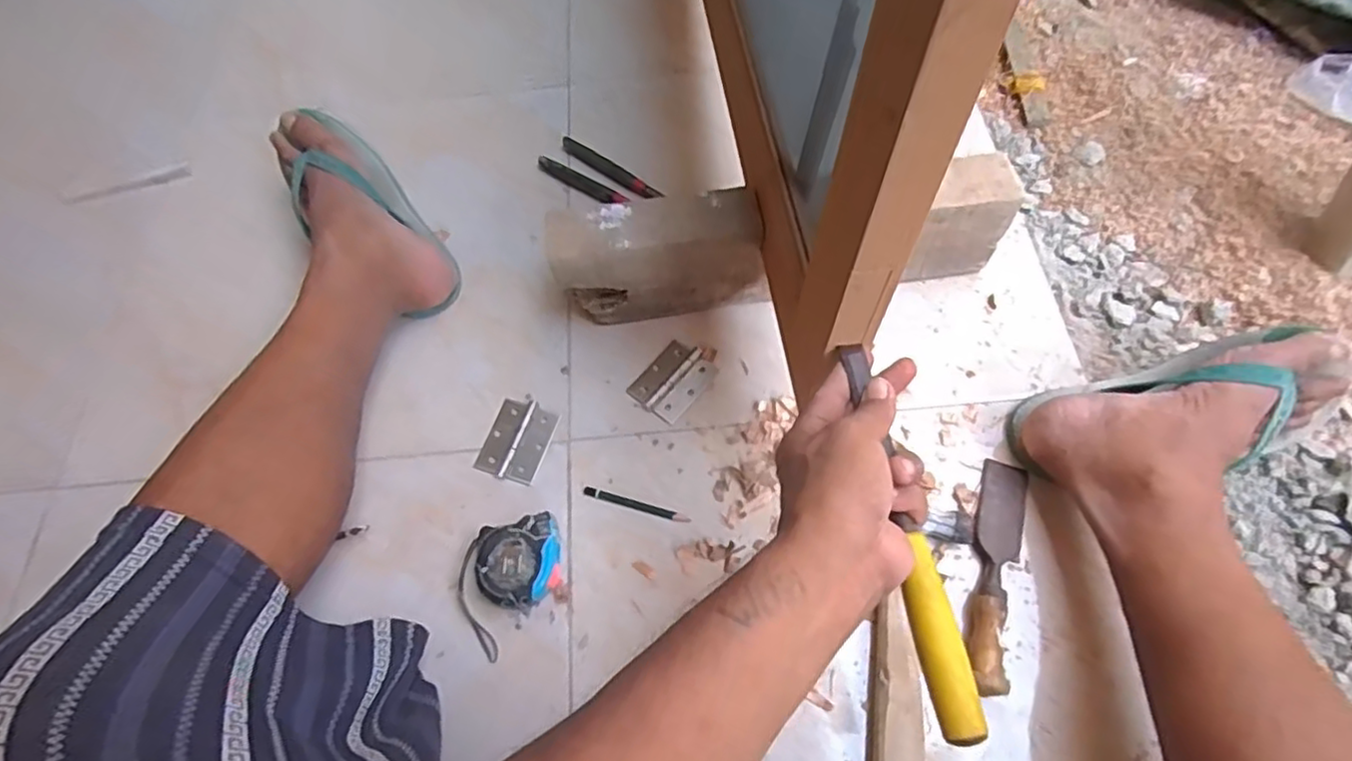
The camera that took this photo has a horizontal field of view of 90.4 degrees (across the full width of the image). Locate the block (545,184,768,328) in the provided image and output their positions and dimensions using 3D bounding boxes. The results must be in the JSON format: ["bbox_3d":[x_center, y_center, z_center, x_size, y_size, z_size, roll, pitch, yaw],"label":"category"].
[{"bbox_3d":[-0.017,-0.117,0.658,0.191,0.115,0.068,-9,63,-2],"label":"block"}]

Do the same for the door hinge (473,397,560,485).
[{"bbox_3d":[-0.150,0.056,0.634,0.060,0.007,0.076,17,65,10],"label":"door hinge"}]

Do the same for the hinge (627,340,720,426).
[{"bbox_3d":[-0.002,0.000,0.654,0.058,0.007,0.076,39,71,19],"label":"hinge"}]

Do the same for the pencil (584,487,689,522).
[{"bbox_3d":[-0.036,0.111,0.600,0.098,0.004,0.009,15,65,9],"label":"pencil"}]

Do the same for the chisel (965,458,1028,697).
[{"bbox_3d":[0.262,0.153,0.548,0.036,0.029,0.194,18,65,10],"label":"chisel"}]

